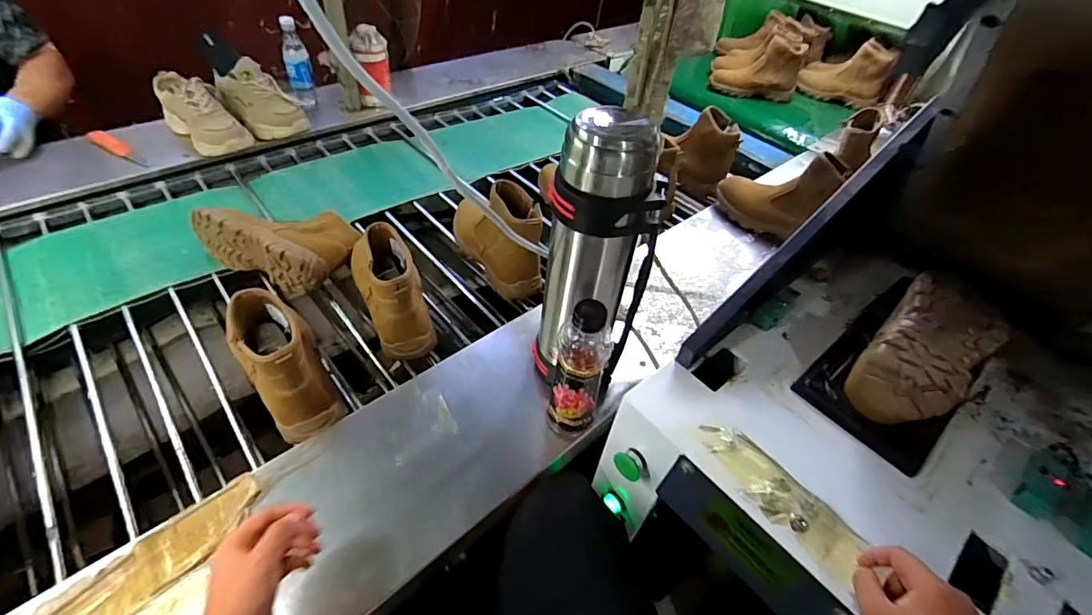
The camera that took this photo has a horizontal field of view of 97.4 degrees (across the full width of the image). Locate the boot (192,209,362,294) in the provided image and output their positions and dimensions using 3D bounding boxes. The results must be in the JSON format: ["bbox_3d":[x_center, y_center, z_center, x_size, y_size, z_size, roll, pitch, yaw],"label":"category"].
[{"bbox_3d":[-0.497,-0.144,0.910,0.263,0.098,0.168,22,49,13],"label":"boot"}]

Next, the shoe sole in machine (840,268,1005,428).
[{"bbox_3d":[0.487,0.045,0.605,0.286,0.070,0.112,-34,59,-31],"label":"shoe sole in machine"}]

